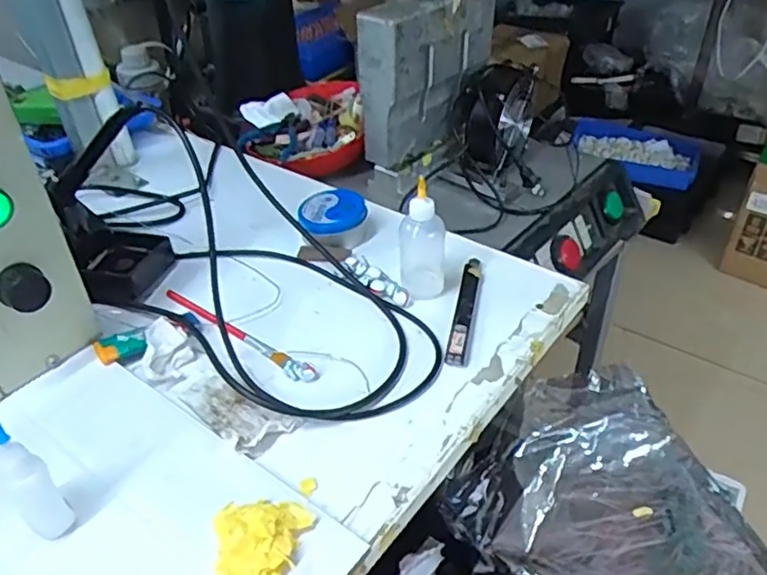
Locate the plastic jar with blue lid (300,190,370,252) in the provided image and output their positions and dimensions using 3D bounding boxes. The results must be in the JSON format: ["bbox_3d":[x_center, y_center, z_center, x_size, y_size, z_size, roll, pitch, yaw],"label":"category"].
[{"bbox_3d":[-0.048,-0.066,0.638,0.064,0.036,0.069,-1,37,0],"label":"plastic jar with blue lid"}]

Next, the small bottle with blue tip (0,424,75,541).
[{"bbox_3d":[-0.203,0.109,0.370,0.023,0.085,0.020,18,41,23],"label":"small bottle with blue tip"}]

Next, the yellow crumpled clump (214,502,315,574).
[{"bbox_3d":[-0.067,0.144,0.363,0.050,0.024,0.051,-3,37,-3],"label":"yellow crumpled clump"}]

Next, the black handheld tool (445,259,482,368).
[{"bbox_3d":[0.070,0.016,0.546,0.017,0.011,0.133,7,38,11],"label":"black handheld tool"}]

